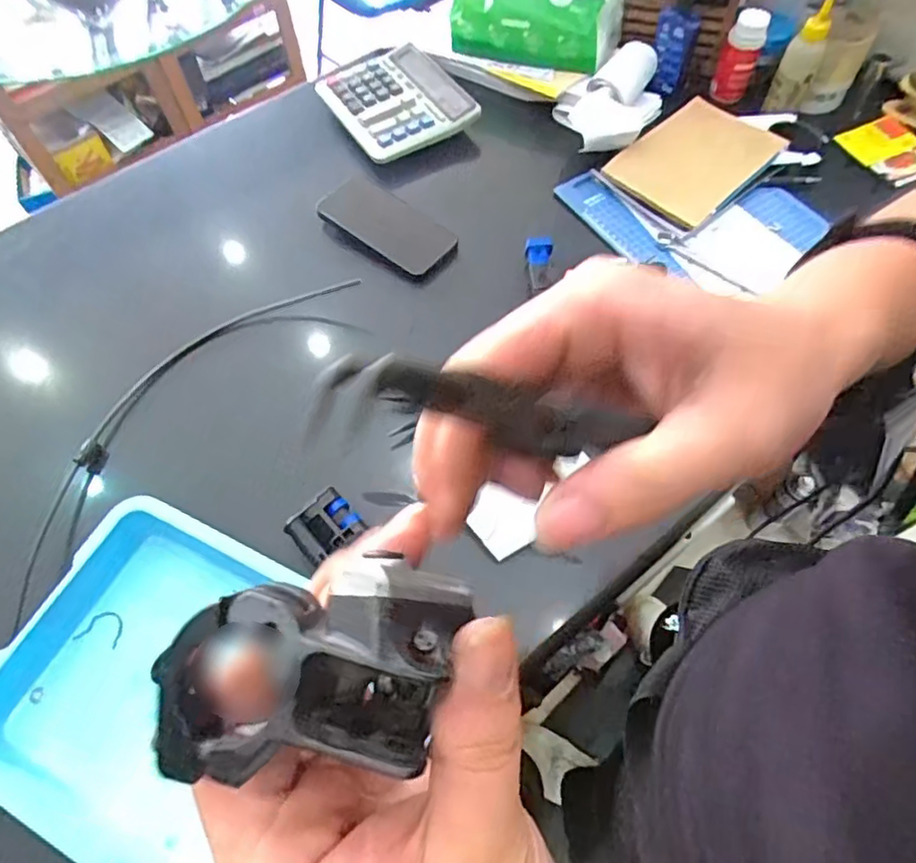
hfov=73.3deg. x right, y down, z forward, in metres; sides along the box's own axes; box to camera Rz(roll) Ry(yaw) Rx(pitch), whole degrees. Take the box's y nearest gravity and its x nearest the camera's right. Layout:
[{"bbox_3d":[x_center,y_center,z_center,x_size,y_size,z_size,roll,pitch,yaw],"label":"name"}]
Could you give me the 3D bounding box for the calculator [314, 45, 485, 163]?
[{"bbox_3d":[-0.081,-0.432,0.789,0.149,0.027,0.194,-28,63,-13],"label":"calculator"}]

